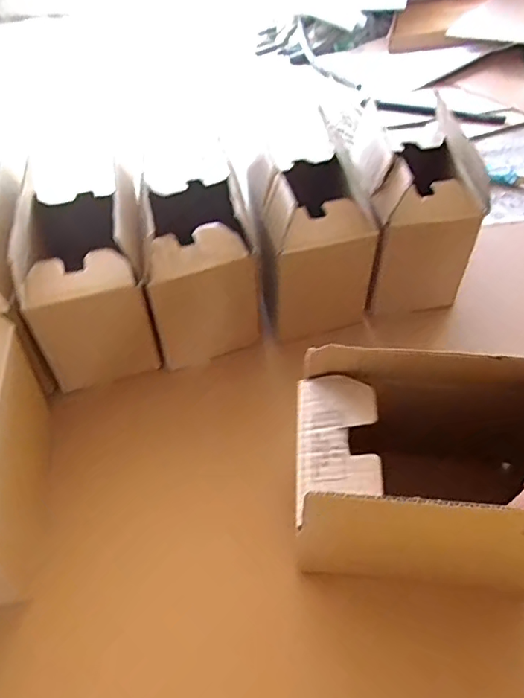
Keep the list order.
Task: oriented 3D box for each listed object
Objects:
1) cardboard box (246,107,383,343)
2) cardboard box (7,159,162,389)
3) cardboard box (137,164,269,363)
[{"bbox_3d":[0.064,-0.159,0.715,0.138,0.208,0.172,-10,48,-8],"label":"cardboard box"},{"bbox_3d":[-0.210,-0.096,0.663,0.140,0.211,0.189,-8,48,-7],"label":"cardboard box"},{"bbox_3d":[-0.081,-0.123,0.684,0.140,0.216,0.178,-8,48,-7],"label":"cardboard box"}]

